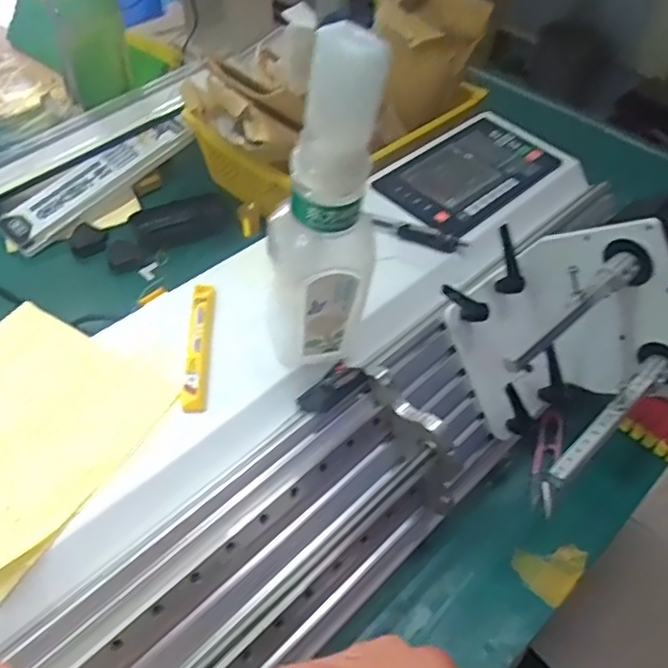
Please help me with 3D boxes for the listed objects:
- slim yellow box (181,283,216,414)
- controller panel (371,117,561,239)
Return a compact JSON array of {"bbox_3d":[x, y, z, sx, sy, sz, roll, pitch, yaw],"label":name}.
[{"bbox_3d":[-0.090,0.007,0.430,0.015,0.013,0.101,0,49,-3],"label":"slim yellow box"},{"bbox_3d":[0.123,-0.147,0.578,0.087,0.022,0.177,37,56,26],"label":"controller panel"}]

